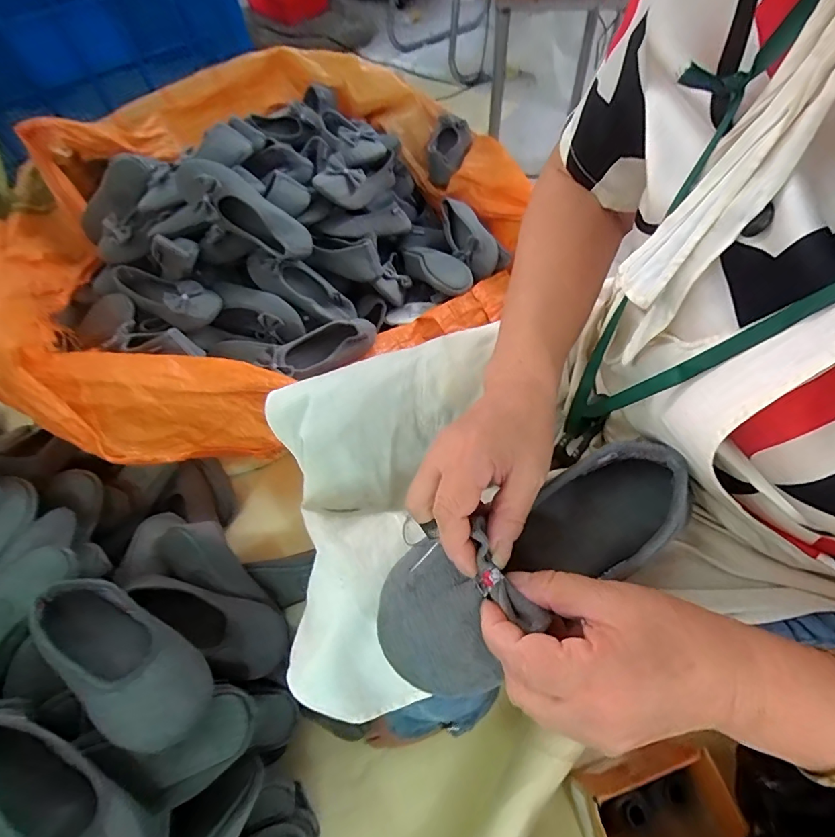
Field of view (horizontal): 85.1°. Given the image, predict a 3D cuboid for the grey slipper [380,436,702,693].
[{"bbox_3d":[0.078,0.081,0.290,0.219,0.063,0.087,-25,61,-18],"label":"grey slipper"}]

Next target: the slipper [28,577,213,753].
[{"bbox_3d":[-0.316,0.253,0.487,0.229,0.056,0.093,30,64,19],"label":"slipper"}]

